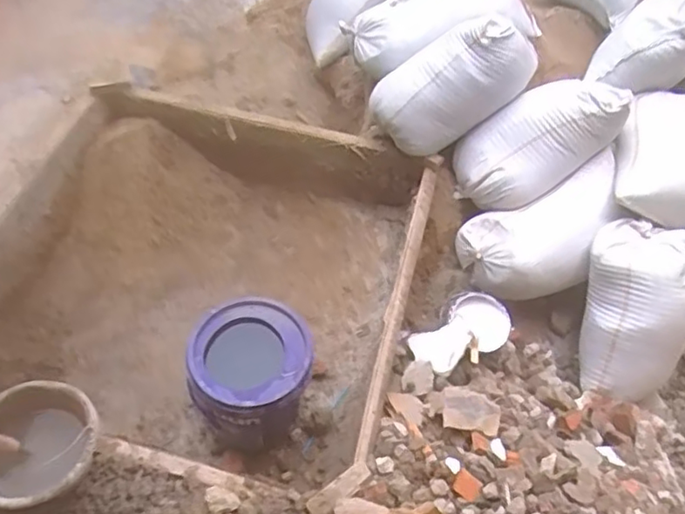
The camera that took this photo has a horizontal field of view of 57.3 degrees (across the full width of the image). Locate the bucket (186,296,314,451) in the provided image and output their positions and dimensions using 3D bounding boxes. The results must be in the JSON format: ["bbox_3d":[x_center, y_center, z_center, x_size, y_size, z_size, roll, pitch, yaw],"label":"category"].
[{"bbox_3d":[-0.236,0.309,1.662,0.288,0.311,0.295,2,57,-3],"label":"bucket"}]

